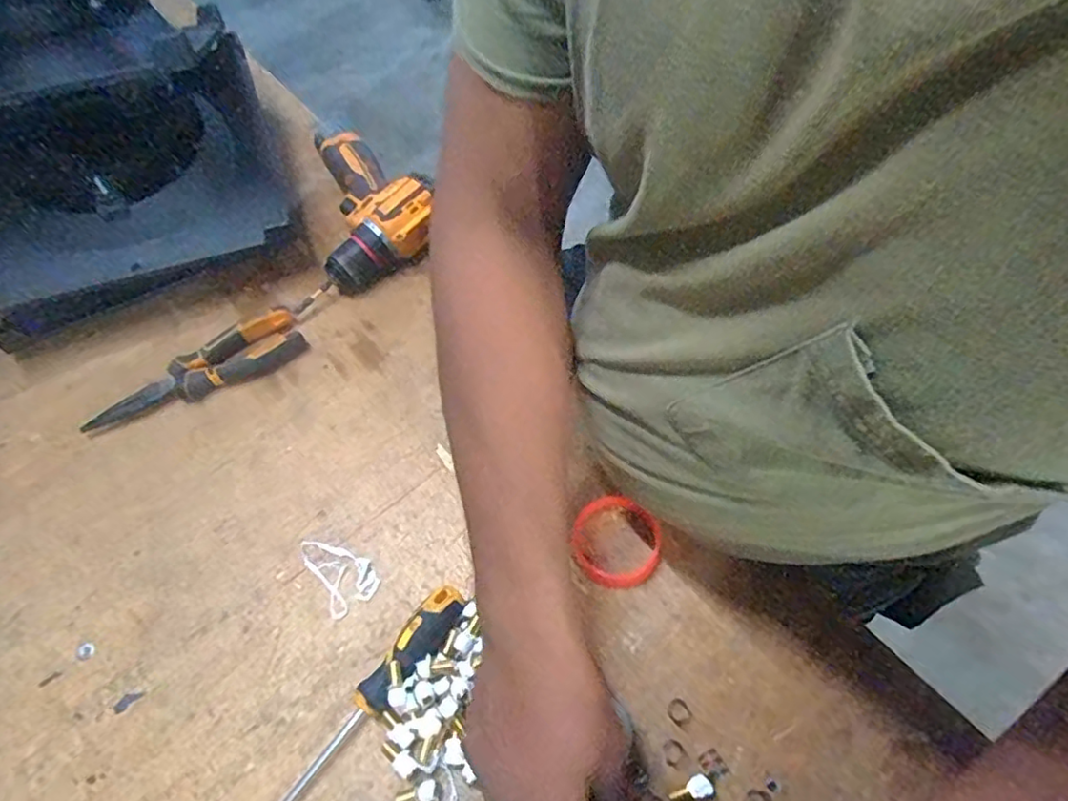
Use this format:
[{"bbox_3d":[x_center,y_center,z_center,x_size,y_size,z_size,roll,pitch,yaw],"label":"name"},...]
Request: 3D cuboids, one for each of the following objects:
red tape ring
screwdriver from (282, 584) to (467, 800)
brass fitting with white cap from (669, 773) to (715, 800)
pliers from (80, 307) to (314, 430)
[{"bbox_3d":[0.063,0.107,0.477,0.067,0.019,0.071,-2,59,3],"label":"red tape ring"},{"bbox_3d":[-0.120,0.208,0.424,0.030,0.026,0.189,37,68,23],"label":"screwdriver"},{"bbox_3d":[0.101,0.250,0.393,0.028,0.009,0.013,-24,58,10],"label":"brass fitting with white cap"},{"bbox_3d":[-0.320,-0.025,0.583,0.199,0.024,0.053,-30,61,-14],"label":"pliers"}]

